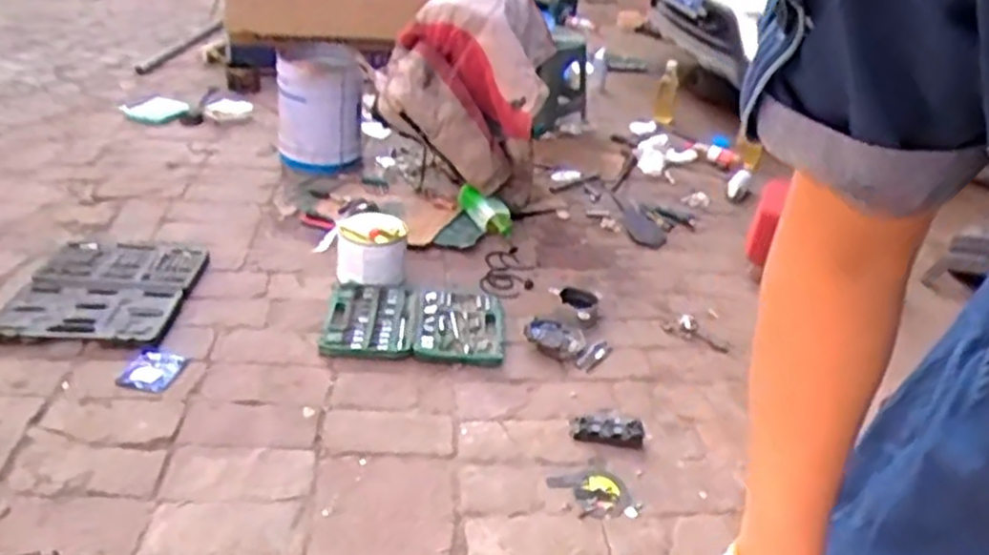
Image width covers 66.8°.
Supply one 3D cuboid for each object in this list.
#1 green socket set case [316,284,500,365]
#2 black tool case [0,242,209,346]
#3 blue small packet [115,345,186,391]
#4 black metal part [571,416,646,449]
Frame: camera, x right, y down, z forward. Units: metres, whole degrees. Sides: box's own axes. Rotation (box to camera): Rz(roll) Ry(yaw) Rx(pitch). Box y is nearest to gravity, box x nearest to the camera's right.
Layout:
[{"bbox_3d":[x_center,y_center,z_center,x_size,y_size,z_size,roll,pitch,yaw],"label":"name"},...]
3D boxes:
[{"bbox_3d":[-0.178,0.087,1.657,0.388,0.046,0.266,7,31,-4],"label":"green socket set case"},{"bbox_3d":[-0.883,0.014,1.702,0.378,0.035,0.409,7,31,-4],"label":"black tool case"},{"bbox_3d":[-0.662,0.178,1.450,0.093,0.012,0.110,12,31,5],"label":"blue small packet"},{"bbox_3d":[0.214,0.290,1.417,0.138,0.016,0.075,9,31,0],"label":"black metal part"}]

